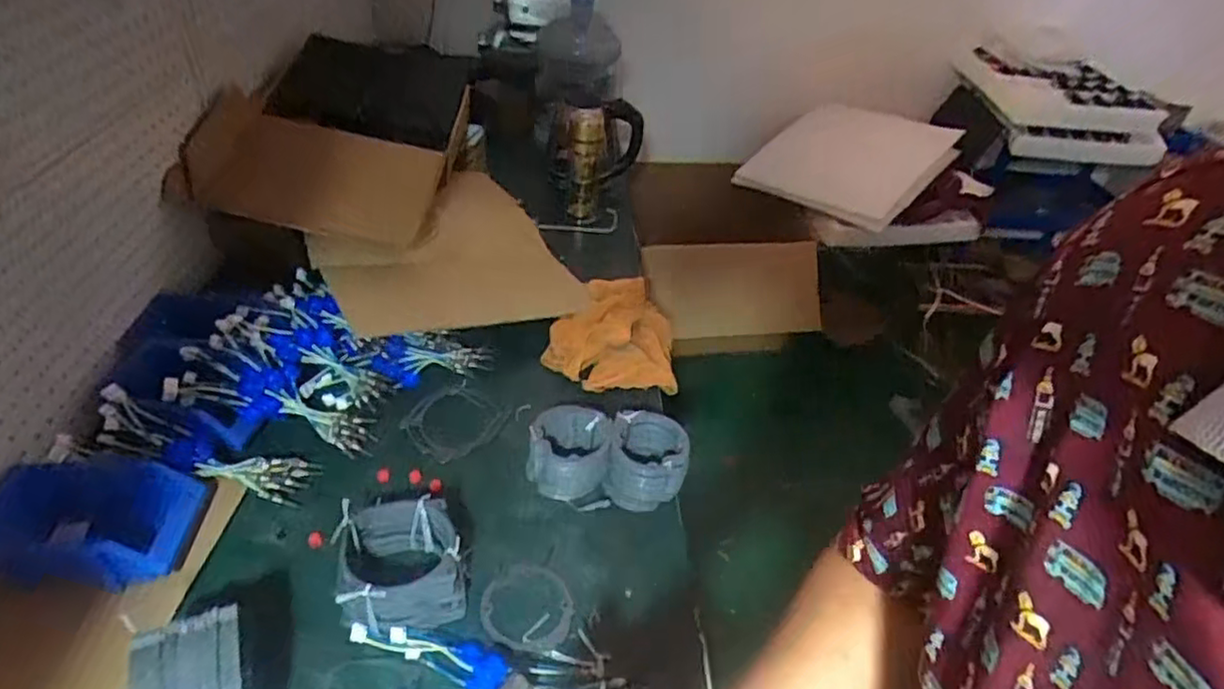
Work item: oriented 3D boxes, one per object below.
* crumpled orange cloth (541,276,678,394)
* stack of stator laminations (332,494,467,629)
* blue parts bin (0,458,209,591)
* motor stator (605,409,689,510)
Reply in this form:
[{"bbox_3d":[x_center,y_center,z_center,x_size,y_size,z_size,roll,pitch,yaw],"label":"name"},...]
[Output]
[{"bbox_3d":[0.002,-0.023,1.087,0.209,0.104,0.244,2,36,0],"label":"crumpled orange cloth"},{"bbox_3d":[-0.227,0.236,0.712,0.124,0.071,0.127,-11,38,-18],"label":"stack of stator laminations"},{"bbox_3d":[-0.539,0.178,0.689,0.173,0.073,0.131,-2,36,-5],"label":"blue parts bin"},{"bbox_3d":[0.049,0.151,0.868,0.101,0.081,0.110,5,36,4],"label":"motor stator"}]

